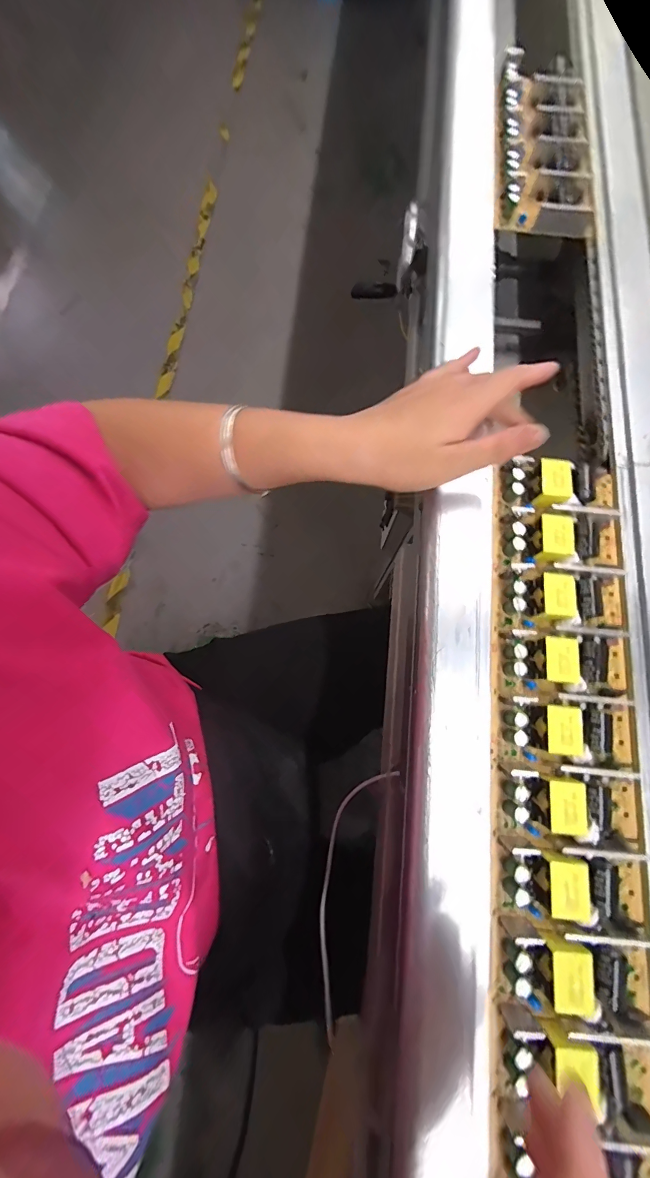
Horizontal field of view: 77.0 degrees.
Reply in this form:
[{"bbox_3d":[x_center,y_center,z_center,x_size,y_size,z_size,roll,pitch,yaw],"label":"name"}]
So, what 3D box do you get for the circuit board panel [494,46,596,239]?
[{"bbox_3d":[0.212,-0.437,0.399,0.094,0.023,0.208,5,76,5],"label":"circuit board panel"}]

